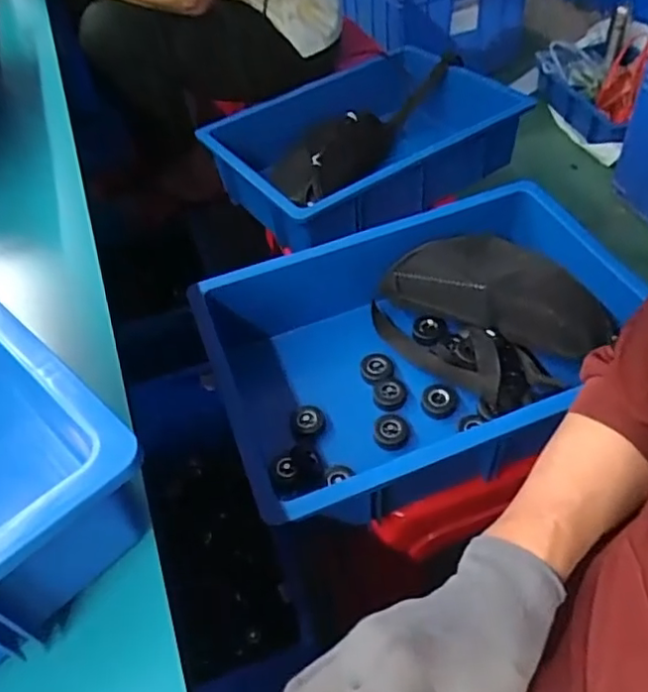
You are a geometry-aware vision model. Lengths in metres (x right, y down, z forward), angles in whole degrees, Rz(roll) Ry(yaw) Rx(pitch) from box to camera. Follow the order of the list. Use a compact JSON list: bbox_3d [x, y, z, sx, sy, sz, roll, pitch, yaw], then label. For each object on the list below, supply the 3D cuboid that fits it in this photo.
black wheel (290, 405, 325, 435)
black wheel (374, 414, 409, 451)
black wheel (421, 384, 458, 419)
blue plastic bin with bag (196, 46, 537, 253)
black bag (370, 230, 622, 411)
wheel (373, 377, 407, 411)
[{"bbox_3d":[-0.018,0.085,0.686,0.037,0.014,0.037,3,67,-7],"label":"black wheel"},{"bbox_3d":[0.072,0.093,0.665,0.035,0.017,0.034,-3,49,4],"label":"black wheel"},{"bbox_3d":[0.128,0.061,0.684,0.038,0.018,0.035,-3,49,4],"label":"black wheel"},{"bbox_3d":[0.069,-0.318,0.987,0.460,0.122,0.307,-31,53,-19],"label":"blue plastic bin with bag"},{"bbox_3d":[0.181,-0.039,0.704,0.185,0.091,0.220,-26,51,-16],"label":"black bag"},{"bbox_3d":[0.075,0.054,0.700,0.037,0.015,0.038,-3,49,4],"label":"wheel"}]

